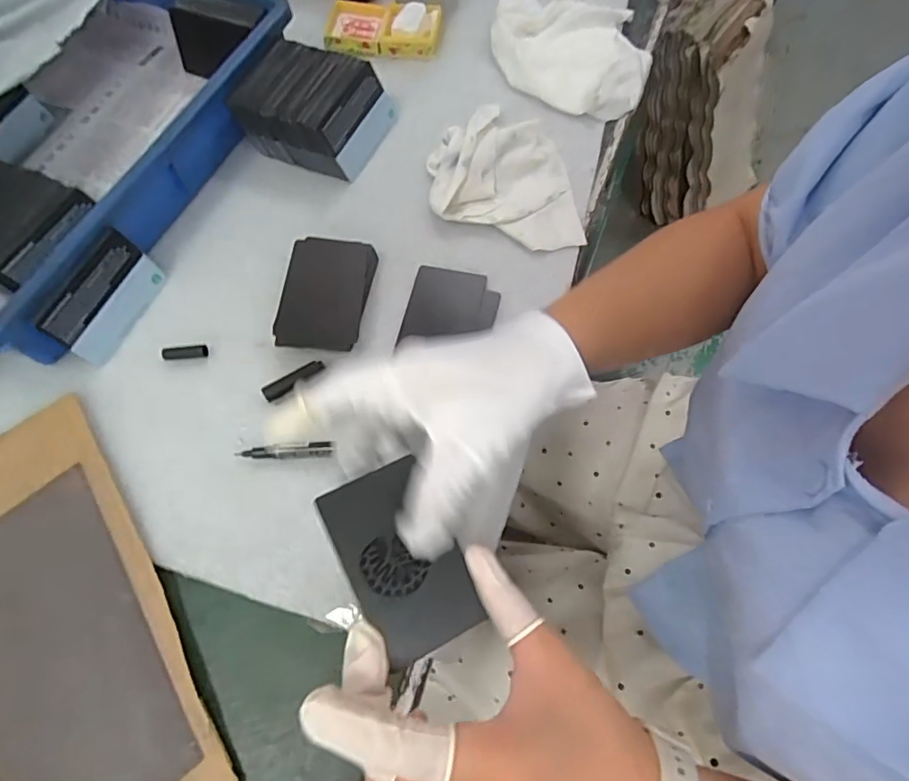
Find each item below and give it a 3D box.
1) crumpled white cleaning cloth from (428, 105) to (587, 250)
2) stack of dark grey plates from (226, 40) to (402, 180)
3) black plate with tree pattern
[{"bbox_3d":[0.036,-0.181,0.435,0.112,0.025,0.148,-9,66,-2],"label":"crumpled white cleaning cloth"},{"bbox_3d":[-0.117,-0.240,0.453,0.103,0.054,0.087,23,69,11],"label":"stack of dark grey plates"},{"bbox_3d":[-0.026,0.079,0.252,0.051,0.005,0.084,-24,81,-13],"label":"black plate with tree pattern"}]

